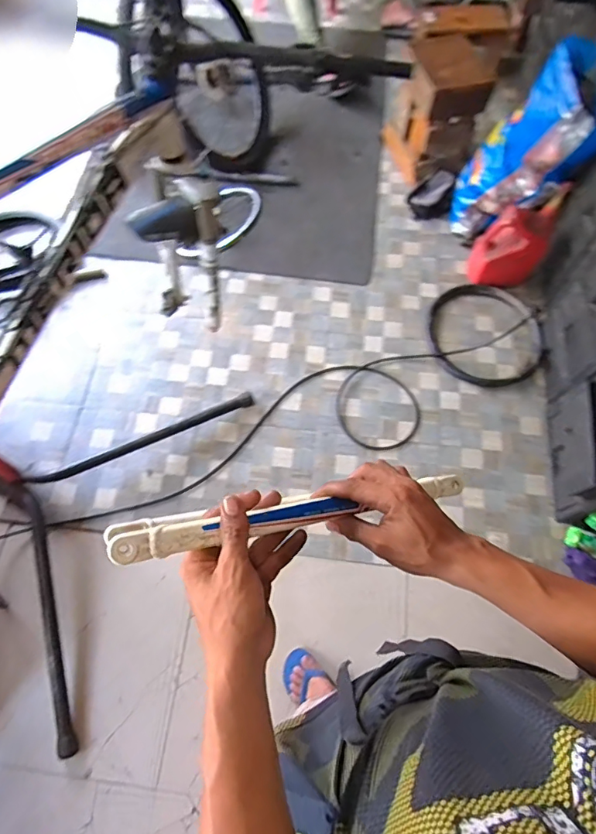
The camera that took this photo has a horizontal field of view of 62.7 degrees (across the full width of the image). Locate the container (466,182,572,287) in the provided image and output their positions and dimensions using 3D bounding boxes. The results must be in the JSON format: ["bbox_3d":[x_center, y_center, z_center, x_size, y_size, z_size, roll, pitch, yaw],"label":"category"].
[{"bbox_3d":[0.738,-0.607,1.688,0.219,0.308,0.171,19,66,8],"label":"container"}]

